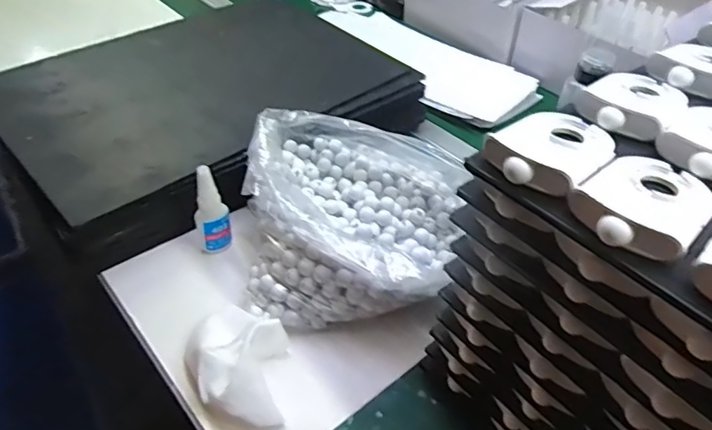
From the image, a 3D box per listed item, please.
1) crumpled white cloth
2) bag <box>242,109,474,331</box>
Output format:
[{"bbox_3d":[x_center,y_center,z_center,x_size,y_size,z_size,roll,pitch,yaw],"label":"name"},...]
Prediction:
[{"bbox_3d":[-0.102,0.126,0.469,0.084,0.044,0.112,0,43,-1],"label":"crumpled white cloth"},{"bbox_3d":[-0.016,-0.004,0.554,0.181,0.116,0.219,-1,43,-2],"label":"bag"}]

